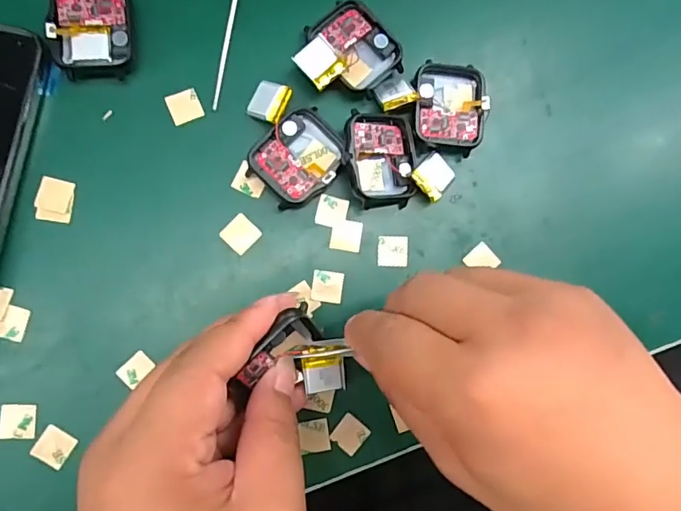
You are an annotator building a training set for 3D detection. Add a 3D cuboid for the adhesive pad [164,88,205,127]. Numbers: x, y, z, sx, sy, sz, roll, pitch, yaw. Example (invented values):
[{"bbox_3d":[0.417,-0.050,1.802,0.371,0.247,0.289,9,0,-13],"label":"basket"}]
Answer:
[{"bbox_3d":[-0.078,-0.075,0.256,0.015,0.004,0.015,-23,89,-8],"label":"adhesive pad"}]

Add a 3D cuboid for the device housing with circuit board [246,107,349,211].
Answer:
[{"bbox_3d":[-0.020,-0.049,0.255,0.047,0.015,0.038,-44,92,-8],"label":"device housing with circuit board"}]

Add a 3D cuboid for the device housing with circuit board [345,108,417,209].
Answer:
[{"bbox_3d":[0.020,-0.048,0.257,0.035,0.017,0.046,-4,86,-8],"label":"device housing with circuit board"}]

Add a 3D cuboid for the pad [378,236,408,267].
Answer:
[{"bbox_3d":[0.027,-0.002,0.263,0.015,0.004,0.015,2,86,-7],"label":"pad"}]

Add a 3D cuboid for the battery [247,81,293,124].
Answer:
[{"bbox_3d":[-0.035,-0.076,0.255,0.020,0.005,0.019,28,91,36],"label":"battery"}]

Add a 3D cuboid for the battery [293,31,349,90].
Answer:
[{"bbox_3d":[-0.010,-0.095,0.253,0.021,0.004,0.022,-41,89,-12],"label":"battery"}]

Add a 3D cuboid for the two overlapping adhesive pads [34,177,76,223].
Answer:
[{"bbox_3d":[-0.136,-0.026,0.243,0.016,0.004,0.020,8,85,-7],"label":"two overlapping adhesive pads"}]

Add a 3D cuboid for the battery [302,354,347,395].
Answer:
[{"bbox_3d":[-0.007,0.054,0.233,0.018,0.004,0.016,-6,94,-11],"label":"battery"}]

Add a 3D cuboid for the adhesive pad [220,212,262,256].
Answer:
[{"bbox_3d":[-0.049,-0.011,0.254,0.016,0.004,0.016,43,82,-2],"label":"adhesive pad"}]

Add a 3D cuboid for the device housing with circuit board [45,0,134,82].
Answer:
[{"bbox_3d":[-0.119,-0.110,0.248,0.036,0.010,0.048,-3,86,-7],"label":"device housing with circuit board"}]

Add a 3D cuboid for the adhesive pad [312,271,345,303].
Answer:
[{"bbox_3d":[-0.006,0.016,0.257,0.015,0.004,0.015,8,85,-7],"label":"adhesive pad"}]

